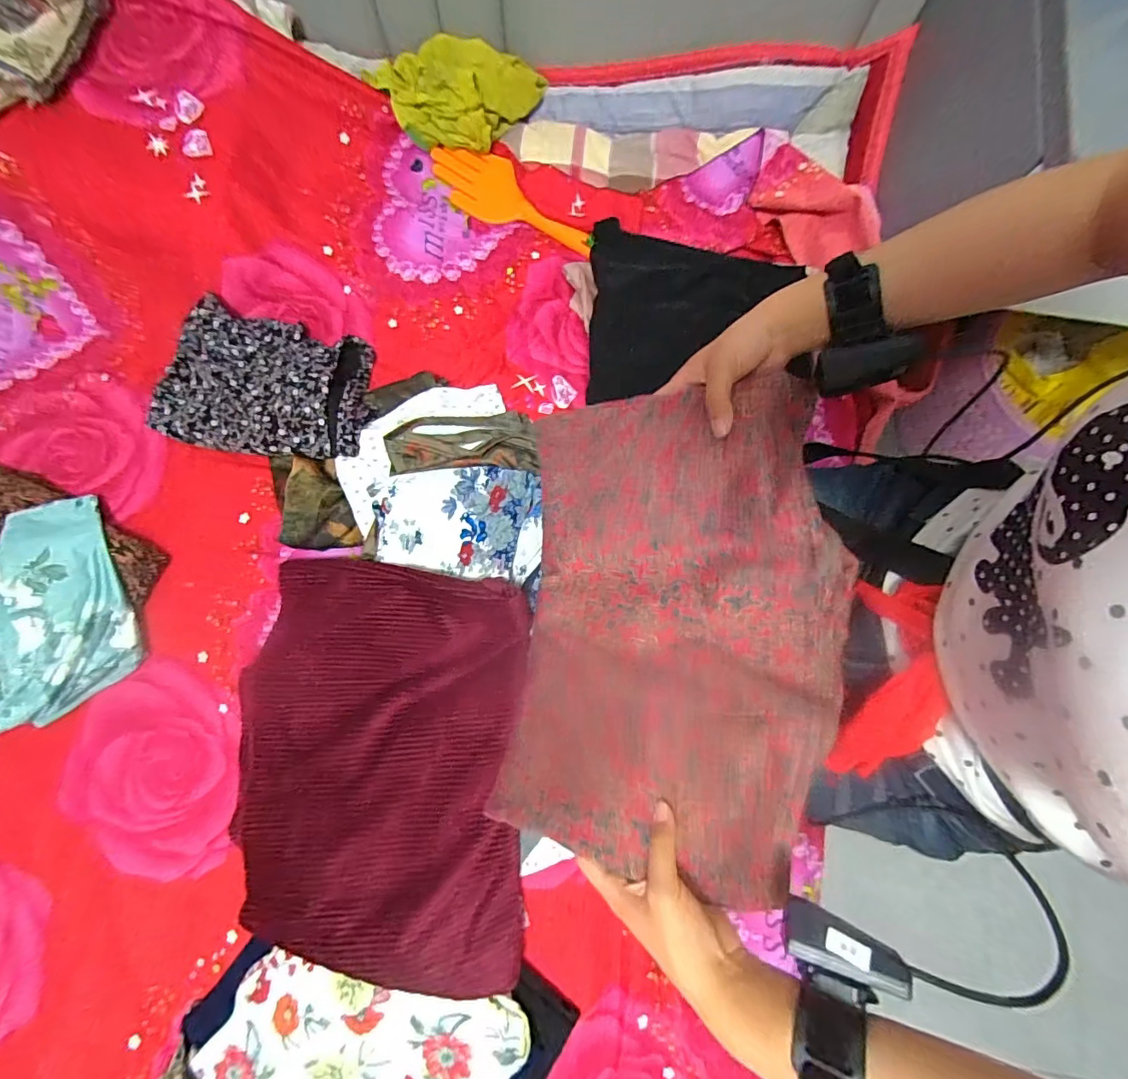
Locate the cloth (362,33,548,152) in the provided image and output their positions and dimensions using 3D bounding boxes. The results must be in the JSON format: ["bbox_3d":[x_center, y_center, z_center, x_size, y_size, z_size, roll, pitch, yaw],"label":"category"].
[{"bbox_3d":[-0.157,-0.638,0.708,0.245,0.074,0.130,1,79,0],"label":"cloth"}]

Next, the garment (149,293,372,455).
[{"bbox_3d":[-0.397,-0.210,0.647,0.297,0.049,0.188,12,80,2],"label":"garment"}]

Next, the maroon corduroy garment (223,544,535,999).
[{"bbox_3d":[-0.209,0.244,0.559,0.321,0.069,0.428,2,79,0],"label":"maroon corduroy garment"}]

